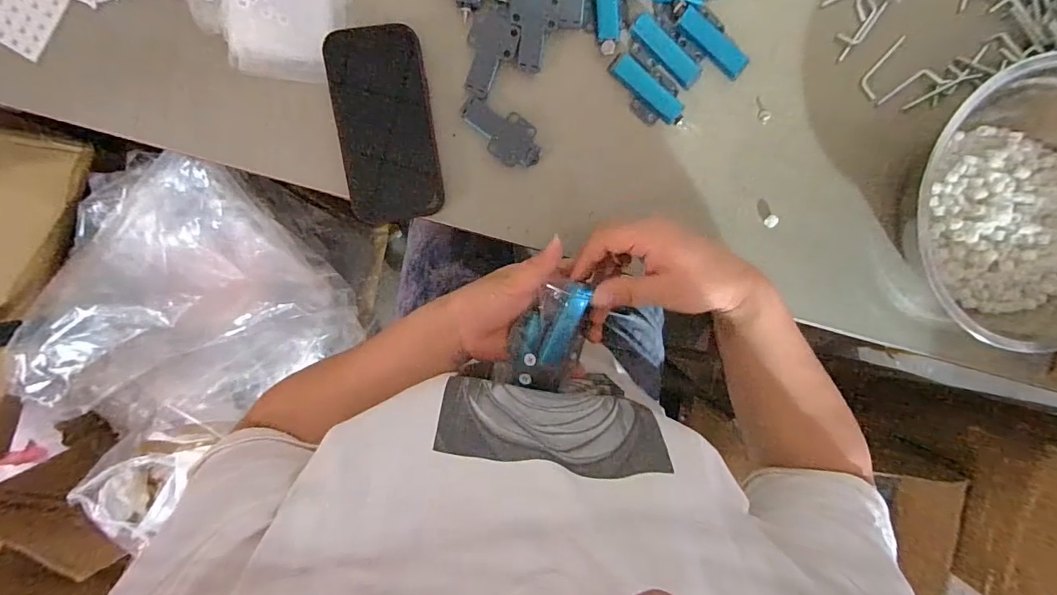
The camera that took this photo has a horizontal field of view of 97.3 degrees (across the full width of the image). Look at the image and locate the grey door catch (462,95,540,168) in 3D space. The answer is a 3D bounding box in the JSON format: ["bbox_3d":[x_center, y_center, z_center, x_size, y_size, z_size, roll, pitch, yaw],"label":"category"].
[{"bbox_3d":[-0.024,-0.150,0.422,0.079,0.015,0.040,38,93,-8],"label":"grey door catch"}]

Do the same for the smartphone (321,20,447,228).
[{"bbox_3d":[-0.126,-0.151,0.413,0.081,0.013,0.162,-8,98,-4],"label":"smartphone"}]

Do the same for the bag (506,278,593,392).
[{"bbox_3d":[0.019,0.030,0.387,0.049,0.029,0.097,15,106,8],"label":"bag"}]

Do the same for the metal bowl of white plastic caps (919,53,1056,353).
[{"bbox_3d":[0.464,-0.081,0.437,0.232,0.078,0.253,-22,99,-1],"label":"metal bowl of white plastic caps"}]

